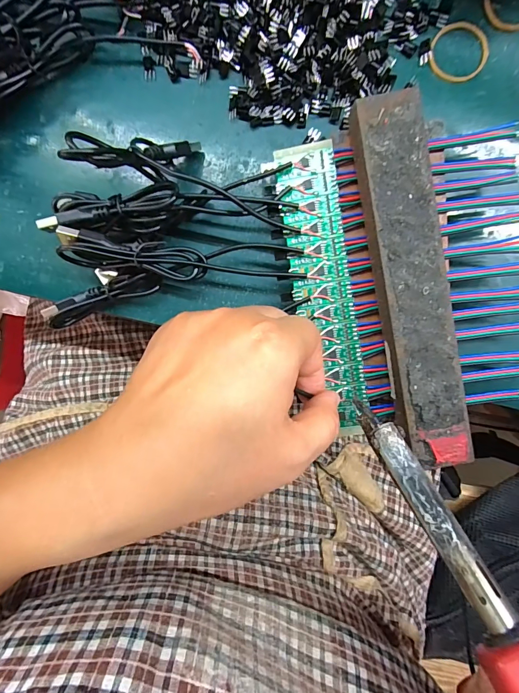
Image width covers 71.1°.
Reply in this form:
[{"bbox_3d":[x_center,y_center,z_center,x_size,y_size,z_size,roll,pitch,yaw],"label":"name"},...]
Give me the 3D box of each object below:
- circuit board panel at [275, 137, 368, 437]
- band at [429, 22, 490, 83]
[{"bbox_3d":[0.038,-0.031,0.206,0.033,0.004,0.161,-12,93,4],"label":"circuit board panel"},{"bbox_3d":[0.114,-0.168,0.207,0.033,0.004,0.032,0,95,3],"label":"band"}]

